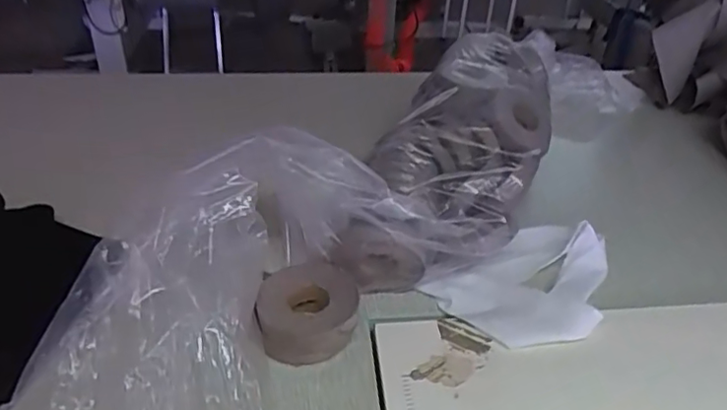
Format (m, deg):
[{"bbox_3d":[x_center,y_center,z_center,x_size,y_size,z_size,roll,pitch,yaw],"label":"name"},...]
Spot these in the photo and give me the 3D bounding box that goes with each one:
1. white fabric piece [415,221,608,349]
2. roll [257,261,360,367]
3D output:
[{"bbox_3d":[0.181,0.079,0.615,0.189,0.032,0.134,-20,41,-28],"label":"white fabric piece"},{"bbox_3d":[-0.052,0.100,0.566,0.087,0.049,0.087,-2,36,-7],"label":"roll"}]

